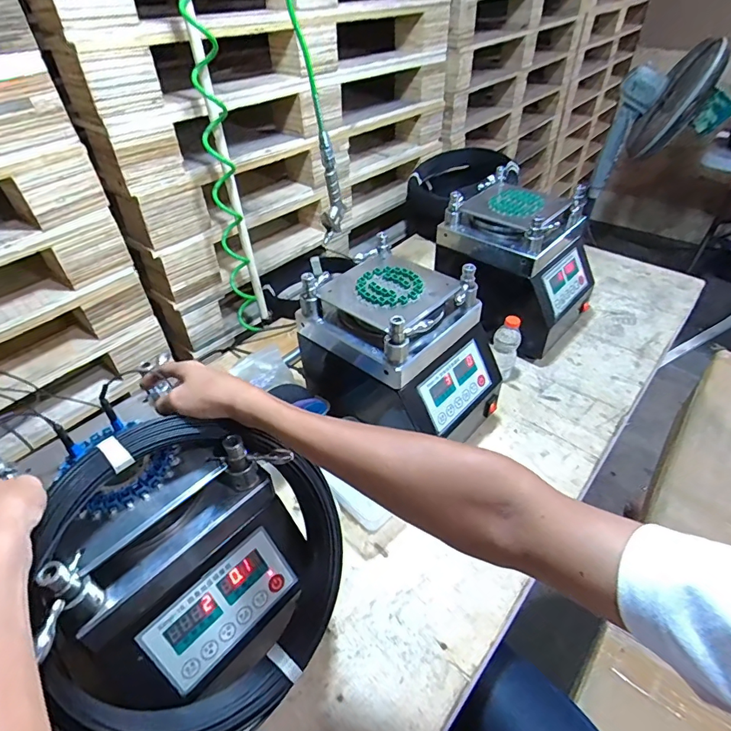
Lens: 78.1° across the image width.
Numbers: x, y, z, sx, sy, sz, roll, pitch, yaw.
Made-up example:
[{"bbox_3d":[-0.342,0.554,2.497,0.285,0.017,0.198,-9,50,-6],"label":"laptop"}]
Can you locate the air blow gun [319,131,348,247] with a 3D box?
[{"bbox_3d":[-0.059,-0.310,0.796,0.046,0.167,0.073,2,43,4],"label":"air blow gun"}]

